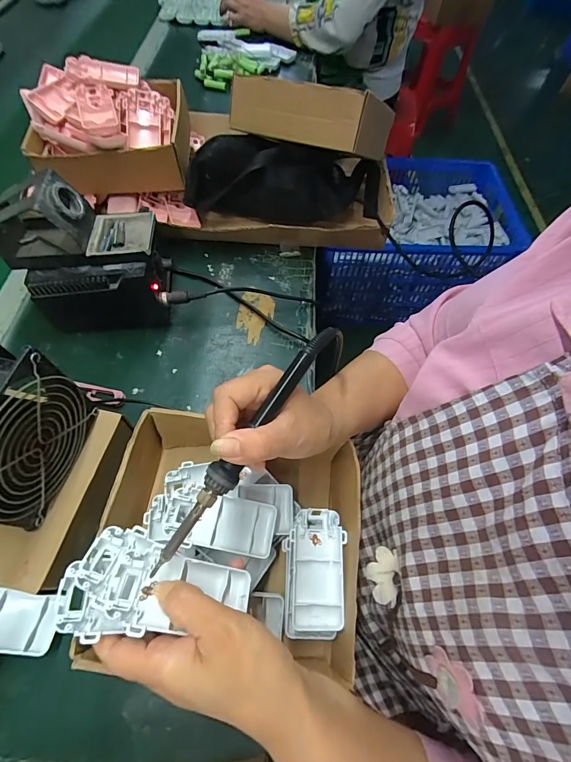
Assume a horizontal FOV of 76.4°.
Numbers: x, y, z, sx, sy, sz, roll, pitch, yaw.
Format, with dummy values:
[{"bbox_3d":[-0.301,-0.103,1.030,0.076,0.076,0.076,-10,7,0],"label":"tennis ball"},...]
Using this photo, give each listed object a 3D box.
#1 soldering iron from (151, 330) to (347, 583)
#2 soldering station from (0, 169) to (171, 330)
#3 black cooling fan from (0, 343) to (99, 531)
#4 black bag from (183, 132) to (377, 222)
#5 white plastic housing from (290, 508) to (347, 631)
[{"bbox_3d":[-0.024,0.040,0.257,0.021,0.015,0.207,31,77,14],"label":"soldering iron"},{"bbox_3d":[-0.238,-0.153,0.445,0.170,0.161,0.112,-7,61,-6],"label":"soldering station"},{"bbox_3d":[-0.218,0.048,0.291,0.042,0.118,0.117,12,61,4],"label":"black cooling fan"},{"bbox_3d":[0.000,-0.317,0.580,0.303,0.106,0.088,0,61,-3],"label":"black bag"},{"bbox_3d":[0.030,0.164,0.321,0.047,0.018,0.094,0,61,-2],"label":"white plastic housing"}]

